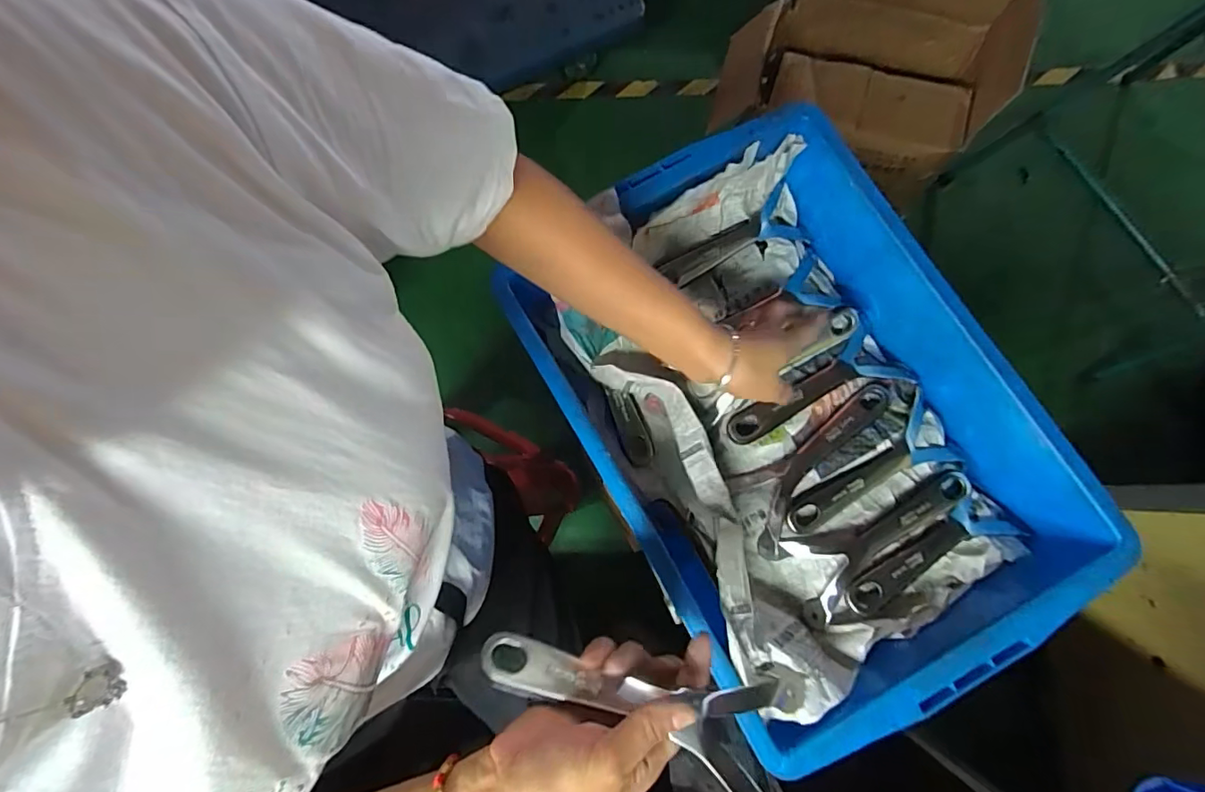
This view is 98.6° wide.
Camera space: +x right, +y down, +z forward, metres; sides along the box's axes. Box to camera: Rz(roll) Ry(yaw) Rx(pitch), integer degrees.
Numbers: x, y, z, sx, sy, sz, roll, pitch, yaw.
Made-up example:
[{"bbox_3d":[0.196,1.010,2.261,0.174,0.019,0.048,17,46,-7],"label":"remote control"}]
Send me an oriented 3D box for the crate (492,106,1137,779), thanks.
[{"bbox_3d":[0.166,0.018,0.488,0.343,0.112,0.488,-30,80,-5],"label":"crate"}]

